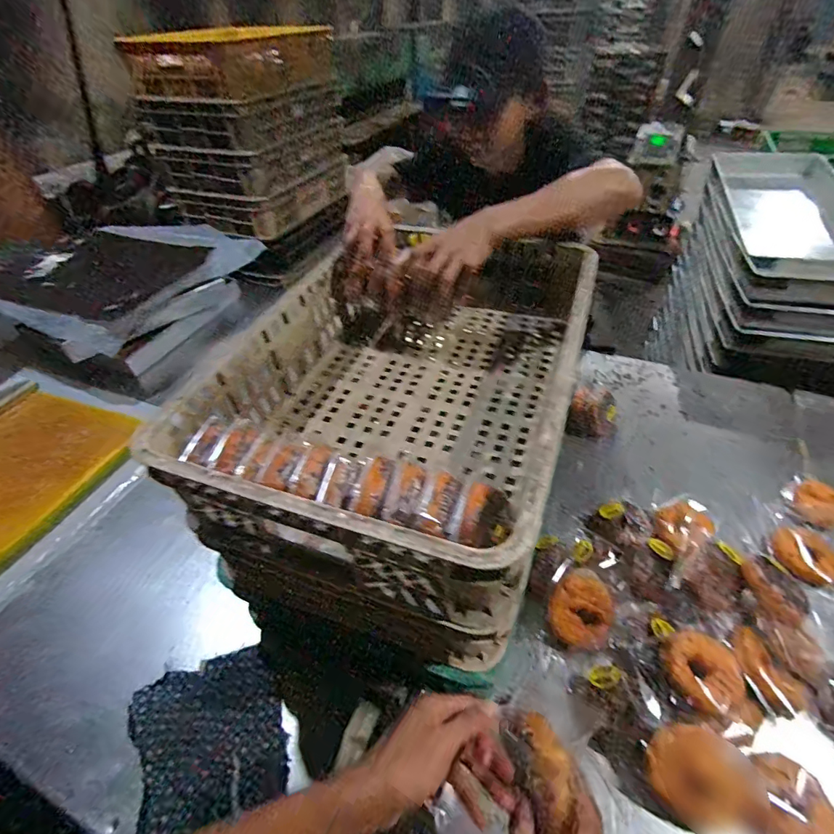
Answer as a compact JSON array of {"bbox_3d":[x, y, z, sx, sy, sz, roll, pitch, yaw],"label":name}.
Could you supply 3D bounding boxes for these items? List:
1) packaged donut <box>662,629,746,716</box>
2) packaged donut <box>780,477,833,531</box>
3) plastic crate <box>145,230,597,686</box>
[{"bbox_3d":[0.370,0.328,0.591,0.096,0.035,0.090,22,53,24],"label":"packaged donut"},{"bbox_3d":[0.689,0.154,0.794,0.093,0.028,0.103,-21,46,-20],"label":"packaged donut"},{"bbox_3d":[-0.019,-0.062,0.638,0.404,0.154,0.588,9,44,12],"label":"plastic crate"}]

